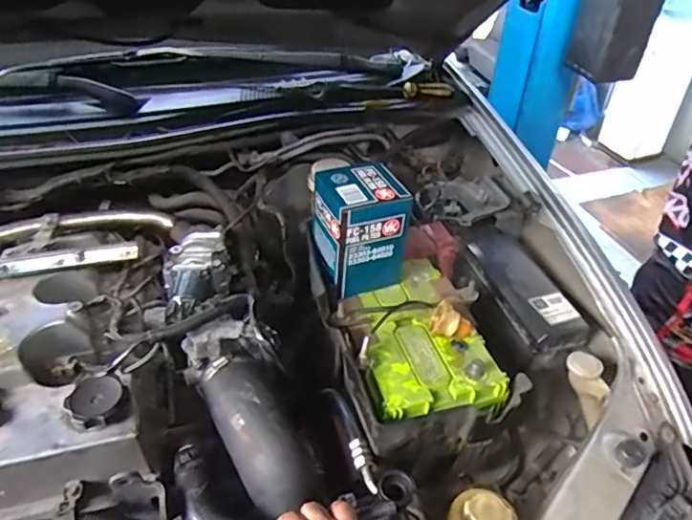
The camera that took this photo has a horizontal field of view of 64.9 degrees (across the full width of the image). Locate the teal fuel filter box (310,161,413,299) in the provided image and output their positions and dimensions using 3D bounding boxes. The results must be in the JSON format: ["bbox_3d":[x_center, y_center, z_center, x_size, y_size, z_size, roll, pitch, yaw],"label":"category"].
[{"bbox_3d":[0.020,-0.039,0.771,0.113,0.160,0.094,-13,41,-19],"label":"teal fuel filter box"}]

